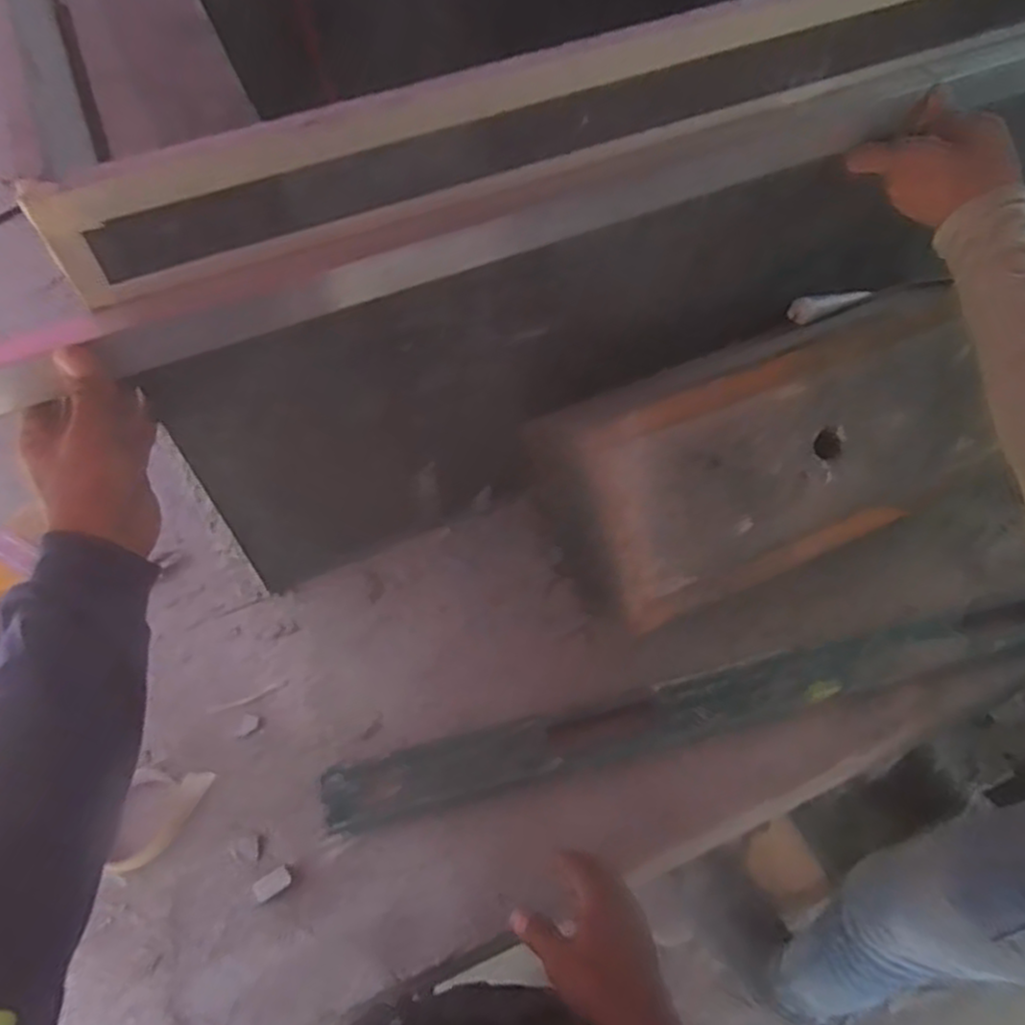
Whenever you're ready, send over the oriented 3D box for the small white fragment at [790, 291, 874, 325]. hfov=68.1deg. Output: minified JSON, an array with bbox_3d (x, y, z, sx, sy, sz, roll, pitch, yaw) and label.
[{"bbox_3d":[0.345,-0.225,0.826,0.087,0.016,0.027,-16,58,-8],"label":"small white fragment"}]

